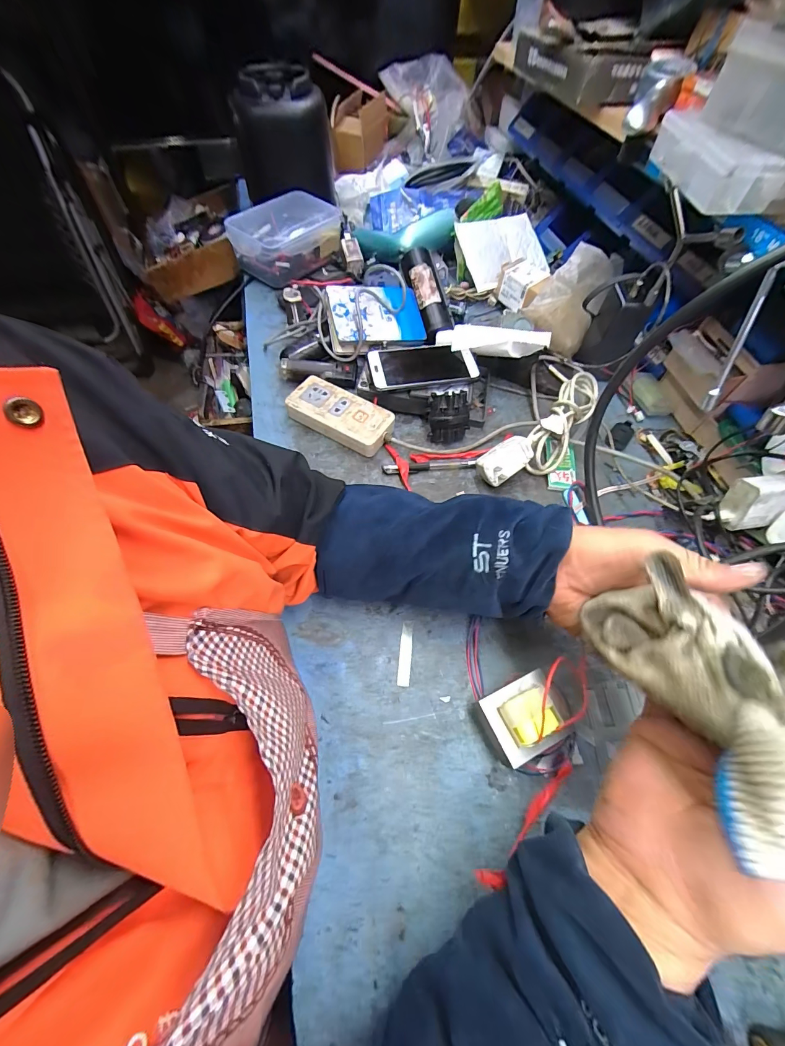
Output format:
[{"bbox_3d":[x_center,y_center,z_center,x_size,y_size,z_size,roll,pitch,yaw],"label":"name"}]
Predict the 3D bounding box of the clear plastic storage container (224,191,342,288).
[{"bbox_3d":[-0.200,-0.541,0.715,0.134,0.084,0.203,41,67,20],"label":"clear plastic storage container"}]

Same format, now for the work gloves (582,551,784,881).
[{"bbox_3d":[0.174,0.093,0.184,0.079,0.066,0.166,-12,32,-9],"label":"work gloves"}]

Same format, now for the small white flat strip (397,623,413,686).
[{"bbox_3d":[0.013,0.135,0.388,0.013,0.004,0.065,5,60,1],"label":"small white flat strip"}]

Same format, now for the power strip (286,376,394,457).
[{"bbox_3d":[-0.072,-0.152,0.532,0.152,0.033,0.068,29,63,14],"label":"power strip"}]

